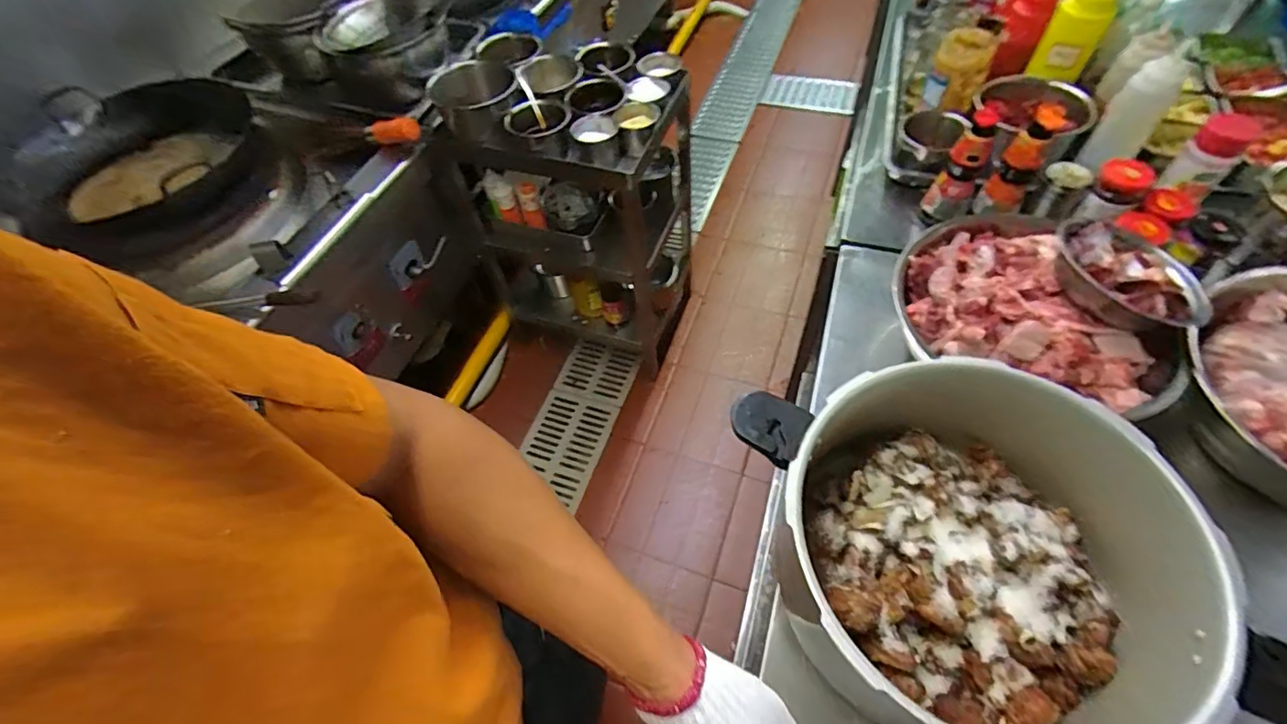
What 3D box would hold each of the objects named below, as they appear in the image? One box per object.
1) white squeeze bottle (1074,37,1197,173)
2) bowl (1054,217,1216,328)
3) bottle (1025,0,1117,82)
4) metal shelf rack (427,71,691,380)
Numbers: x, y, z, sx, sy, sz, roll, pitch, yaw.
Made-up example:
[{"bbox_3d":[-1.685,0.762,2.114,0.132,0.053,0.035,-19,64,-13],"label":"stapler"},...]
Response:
[{"bbox_3d":[0.754,-0.381,0.832,0.075,0.159,0.071,-32,60,-15],"label":"white squeeze bottle"},{"bbox_3d":[0.599,-0.106,0.673,0.143,0.043,0.155,-2,56,4],"label":"bowl"},{"bbox_3d":[0.732,-0.574,0.923,0.082,0.159,0.071,19,60,17],"label":"bottle"},{"bbox_3d":[-0.167,-0.387,1.570,0.553,0.750,0.449,6,57,9],"label":"metal shelf rack"}]

